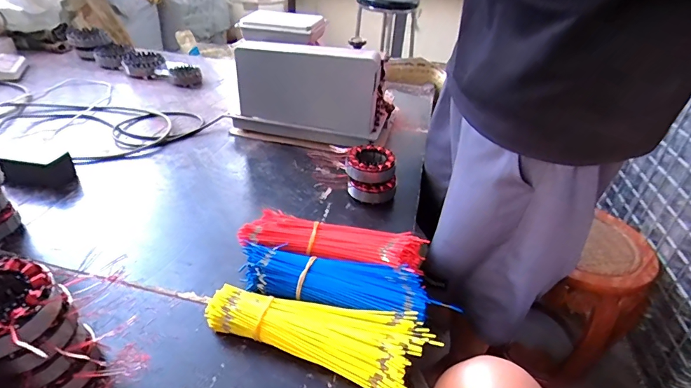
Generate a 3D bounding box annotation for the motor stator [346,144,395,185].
[{"bbox_3d":[0.046,-0.053,0.708,0.084,0.037,0.082,10,36,6],"label":"motor stator"}]

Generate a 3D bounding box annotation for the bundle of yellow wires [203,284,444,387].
[{"bbox_3d":[-0.033,0.161,0.477,0.253,0.044,0.087,15,37,14],"label":"bundle of yellow wires"}]

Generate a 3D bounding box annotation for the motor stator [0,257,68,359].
[{"bbox_3d":[-0.300,0.101,0.343,0.085,0.037,0.086,3,36,-2],"label":"motor stator"}]

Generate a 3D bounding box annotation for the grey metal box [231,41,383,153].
[{"bbox_3d":[-0.082,-0.205,0.844,0.329,0.208,0.076,10,36,6],"label":"grey metal box"}]

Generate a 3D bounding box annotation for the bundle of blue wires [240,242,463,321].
[{"bbox_3d":[-0.014,0.121,0.530,0.258,0.050,0.079,10,36,7],"label":"bundle of blue wires"}]

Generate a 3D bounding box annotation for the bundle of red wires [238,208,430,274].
[{"bbox_3d":[-0.017,0.077,0.594,0.265,0.044,0.077,9,36,5],"label":"bundle of red wires"}]

